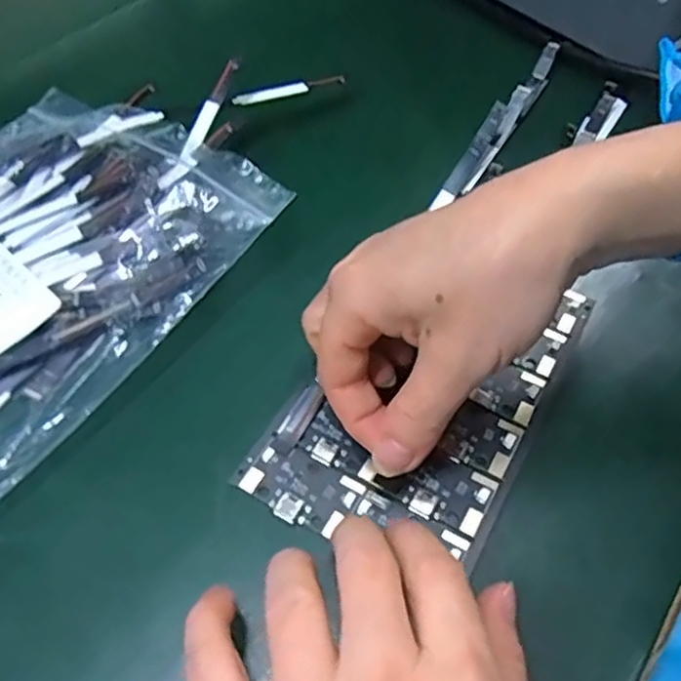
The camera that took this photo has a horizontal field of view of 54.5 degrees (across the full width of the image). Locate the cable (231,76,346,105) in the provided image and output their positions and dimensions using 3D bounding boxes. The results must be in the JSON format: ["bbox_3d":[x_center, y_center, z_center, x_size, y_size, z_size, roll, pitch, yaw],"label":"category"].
[{"bbox_3d":[-0.024,-0.119,0.312,0.054,0.005,0.006,-21,56,-15],"label":"cable"}]

